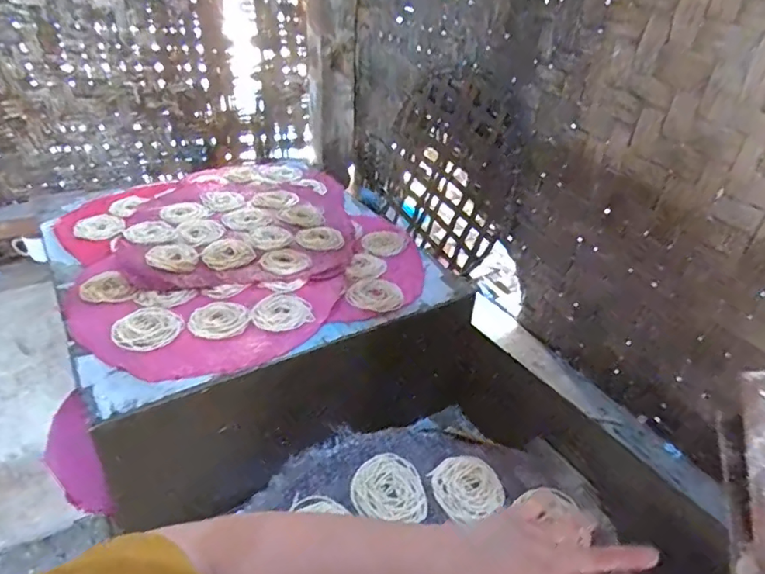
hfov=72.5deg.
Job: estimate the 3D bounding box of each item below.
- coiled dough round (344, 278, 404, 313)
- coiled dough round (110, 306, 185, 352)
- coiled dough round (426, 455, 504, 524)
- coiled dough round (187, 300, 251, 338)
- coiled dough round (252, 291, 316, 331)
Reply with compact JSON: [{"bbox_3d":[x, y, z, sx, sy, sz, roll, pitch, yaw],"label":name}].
[{"bbox_3d":[-0.009,0.009,0.747,0.077,0.005,0.074,4,33,-2],"label":"coiled dough round"},{"bbox_3d":[-0.293,0.047,0.651,0.079,0.009,0.082,4,33,-2],"label":"coiled dough round"},{"bbox_3d":[0.085,0.200,0.530,0.064,0.008,0.066,4,33,-2],"label":"coiled dough round"},{"bbox_3d":[-0.212,0.041,0.677,0.075,0.007,0.070,-6,35,-16],"label":"coiled dough round"},{"bbox_3d":[-0.134,0.032,0.698,0.076,0.006,0.075,4,33,-2],"label":"coiled dough round"}]

